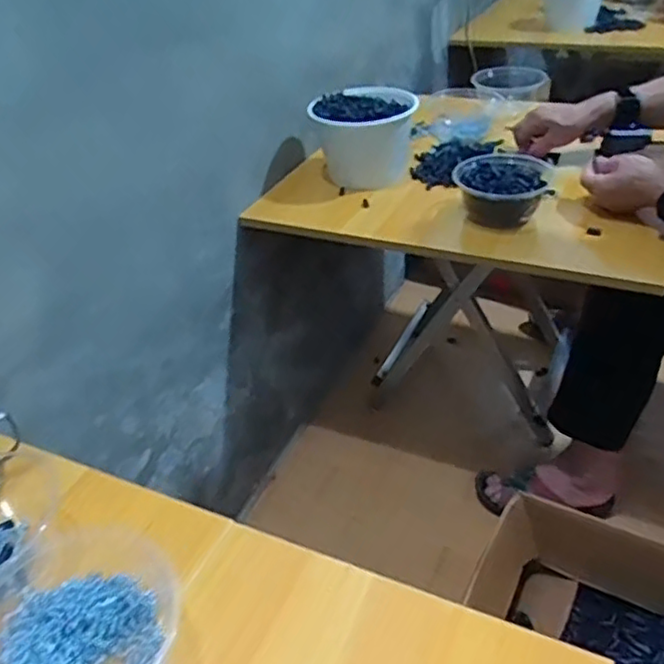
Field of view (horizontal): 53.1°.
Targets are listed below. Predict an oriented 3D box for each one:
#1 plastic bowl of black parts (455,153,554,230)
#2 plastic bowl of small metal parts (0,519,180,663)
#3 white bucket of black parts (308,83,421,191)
[{"bbox_3d":[0.244,-0.206,0.953,0.135,0.061,0.147,3,38,13],"label":"plastic bowl of black parts"},{"bbox_3d":[-0.181,0.207,0.467,0.138,0.041,0.140,-4,37,3],"label":"plastic bowl of small metal parts"},{"bbox_3d":[0.056,-0.307,1.067,0.154,0.137,0.152,3,38,13],"label":"white bucket of black parts"}]

